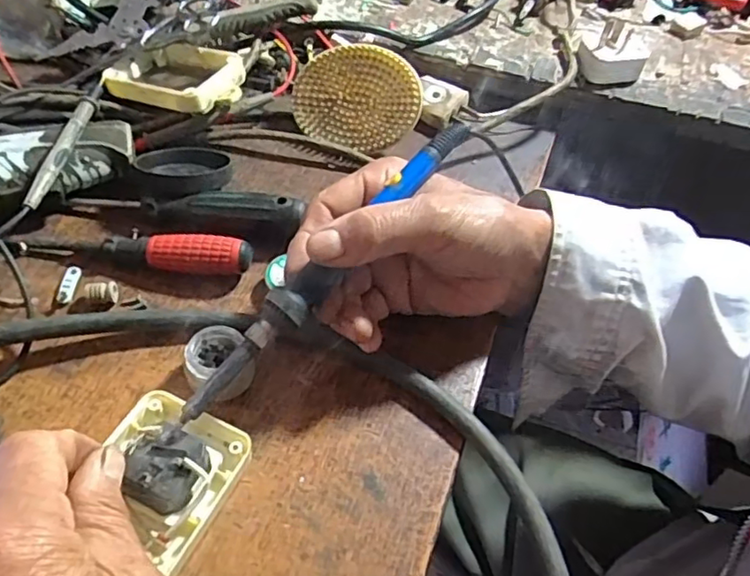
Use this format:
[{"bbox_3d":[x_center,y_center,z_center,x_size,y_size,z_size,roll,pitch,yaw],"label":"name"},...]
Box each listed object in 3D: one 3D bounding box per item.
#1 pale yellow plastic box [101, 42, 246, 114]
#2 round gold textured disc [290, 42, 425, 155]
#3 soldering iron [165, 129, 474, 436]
[{"bbox_3d":[-0.141,-0.154,0.436,0.096,0.025,0.063,23,55,13],"label":"pale yellow plastic box"},{"bbox_3d":[-0.013,-0.138,0.437,0.092,0.010,0.072,16,97,8],"label":"round gold textured disc"},{"bbox_3d":[-0.021,-0.011,0.293,0.019,0.019,0.215,36,72,20],"label":"soldering iron"}]

